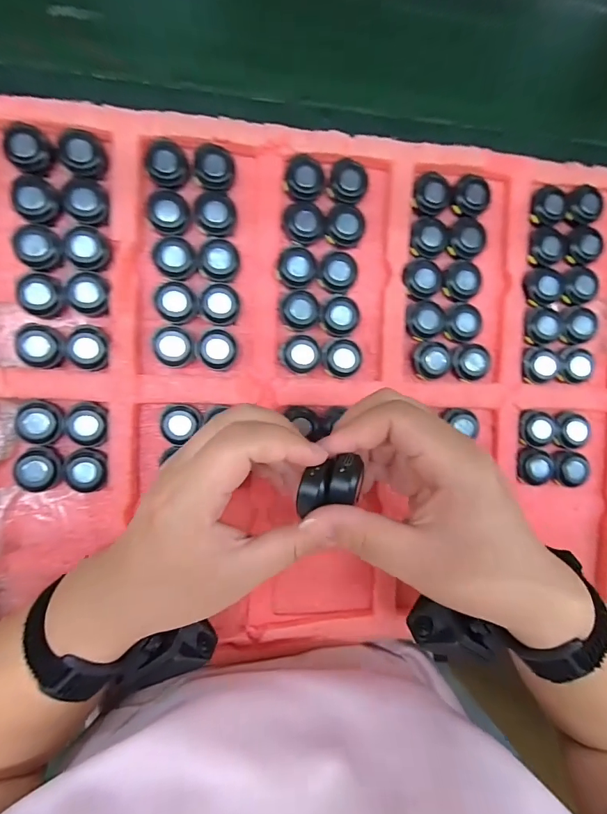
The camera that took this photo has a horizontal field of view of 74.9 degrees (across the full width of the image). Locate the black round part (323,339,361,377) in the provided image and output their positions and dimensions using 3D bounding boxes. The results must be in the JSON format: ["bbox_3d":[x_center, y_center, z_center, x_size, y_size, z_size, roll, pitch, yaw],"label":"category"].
[{"bbox_3d":[0.029,-0.036,0.294,0.027,0.007,0.027,0,94,-7],"label":"black round part"}]

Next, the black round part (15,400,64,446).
[{"bbox_3d":[-0.179,0.011,0.268,0.030,0.010,0.027,24,91,-8],"label":"black round part"}]

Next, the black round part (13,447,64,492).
[{"bbox_3d":[-0.180,0.042,0.269,0.029,0.007,0.029,0,94,-7],"label":"black round part"}]

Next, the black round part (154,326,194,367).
[{"bbox_3d":[-0.091,-0.043,0.280,0.025,0.009,0.027,0,94,-7],"label":"black round part"}]

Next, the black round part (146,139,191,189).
[{"bbox_3d":[-0.093,-0.167,0.271,0.028,0.006,0.031,-32,97,-3],"label":"black round part"}]

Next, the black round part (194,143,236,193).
[{"bbox_3d":[-0.062,-0.167,0.276,0.027,0.009,0.031,-4,94,-6],"label":"black round part"}]

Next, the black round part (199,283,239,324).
[{"bbox_3d":[-0.060,-0.073,0.284,0.026,0.010,0.028,0,94,-7],"label":"black round part"}]

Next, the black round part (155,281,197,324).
[{"bbox_3d":[-0.089,-0.073,0.278,0.026,0.009,0.027,-9,95,-6],"label":"black round part"}]

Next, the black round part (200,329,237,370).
[{"bbox_3d":[-0.061,-0.041,0.283,0.024,0.008,0.028,-2,94,-6],"label":"black round part"}]

